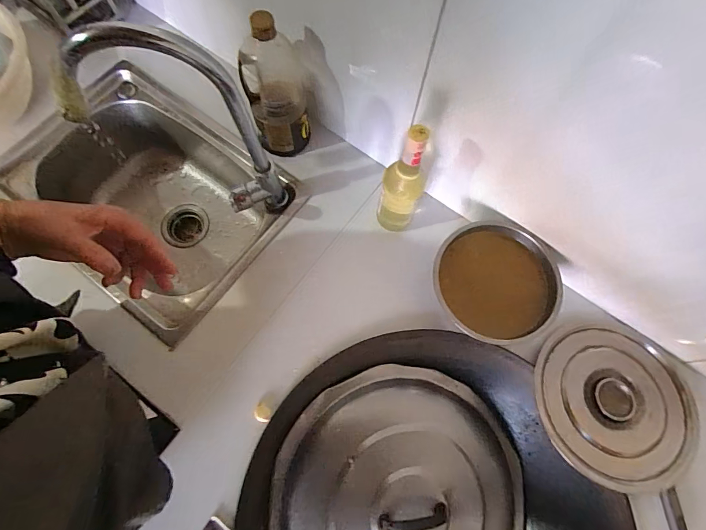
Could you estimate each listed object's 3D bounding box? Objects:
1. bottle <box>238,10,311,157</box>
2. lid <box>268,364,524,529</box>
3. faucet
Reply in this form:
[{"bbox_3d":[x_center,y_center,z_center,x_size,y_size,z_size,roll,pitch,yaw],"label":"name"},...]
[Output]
[{"bbox_3d":[-0.130,-0.292,0.640,0.098,0.254,0.088,-6,72,-4],"label":"bottle"},{"bbox_3d":[0.080,0.391,0.613,0.403,0.086,0.418,1,72,-2],"label":"lid"},{"bbox_3d":[-0.231,-0.180,0.551,0.242,0.349,0.068,3,72,-1],"label":"faucet"}]

